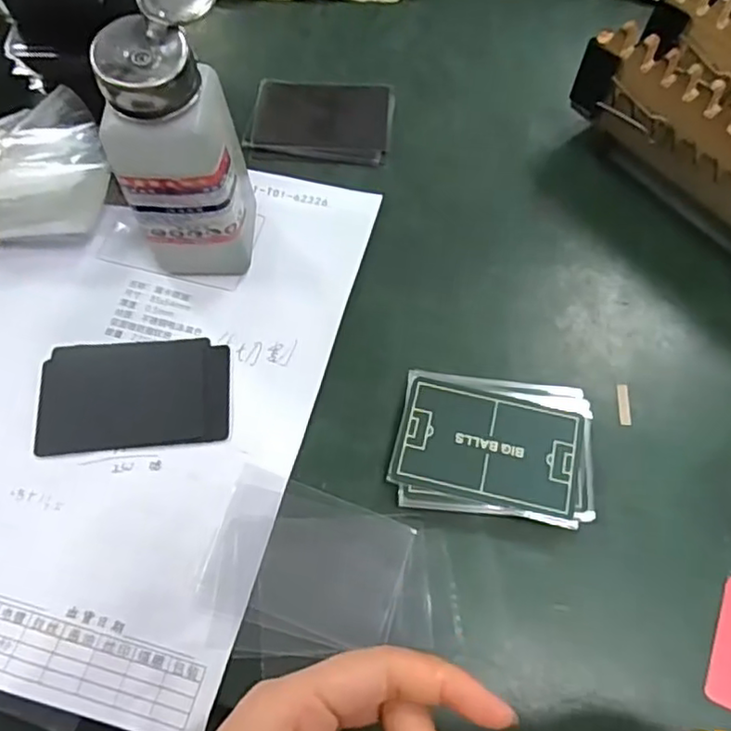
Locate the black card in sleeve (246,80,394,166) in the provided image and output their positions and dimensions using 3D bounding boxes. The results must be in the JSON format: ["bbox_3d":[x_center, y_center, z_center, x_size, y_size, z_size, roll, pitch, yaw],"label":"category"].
[{"bbox_3d":[-0.027,-0.158,0.403,0.088,0.004,0.066,6,65,-4],"label":"black card in sleeve"}]

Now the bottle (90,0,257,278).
[{"bbox_3d":[-0.091,-0.108,0.310,0.060,0.133,0.074,-1,66,0],"label":"bottle"}]

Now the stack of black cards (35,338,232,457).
[{"bbox_3d":[-0.119,0.014,0.328,0.098,0.005,0.060,-6,66,-1],"label":"stack of black cards"}]

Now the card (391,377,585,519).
[{"bbox_3d":[0.059,0.037,0.299,0.083,0.004,0.052,13,67,6],"label":"card"}]

